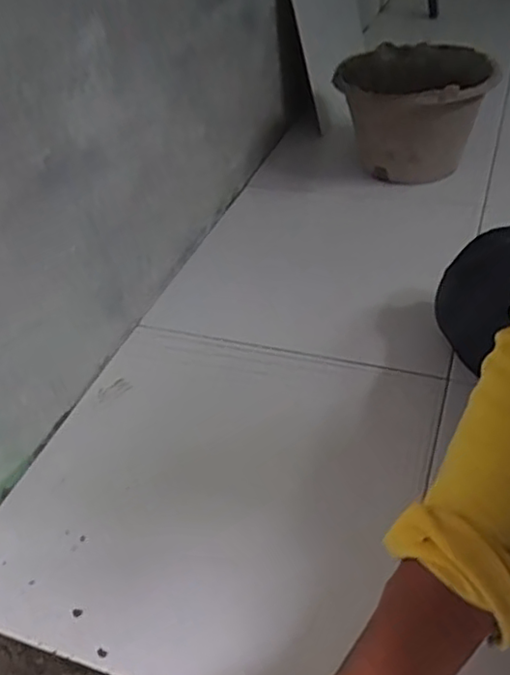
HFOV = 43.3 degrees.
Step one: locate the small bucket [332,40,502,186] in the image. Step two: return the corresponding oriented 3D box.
[{"bbox_3d":[0.262,-0.368,1.073,0.229,0.169,0.222,-4,40,3],"label":"small bucket"}]

